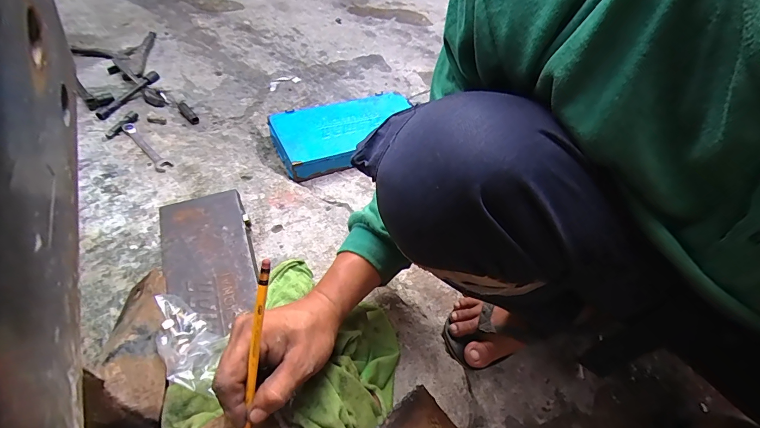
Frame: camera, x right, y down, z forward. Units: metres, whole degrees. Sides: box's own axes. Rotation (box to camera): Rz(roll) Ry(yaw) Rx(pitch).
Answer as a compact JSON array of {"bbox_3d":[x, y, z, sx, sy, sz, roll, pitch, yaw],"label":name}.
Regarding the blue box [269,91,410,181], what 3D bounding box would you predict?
[{"bbox_3d":[-0.062,-0.175,0.753,0.292,0.046,0.156,-19,55,-21],"label":"blue box"}]

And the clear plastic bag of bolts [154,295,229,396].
[{"bbox_3d":[-0.199,0.132,0.376,0.050,0.055,0.113,-30,45,-25],"label":"clear plastic bag of bolts"}]

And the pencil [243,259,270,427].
[{"bbox_3d":[-0.102,0.123,0.299,0.007,0.179,0.005,10,11,2],"label":"pencil"}]

